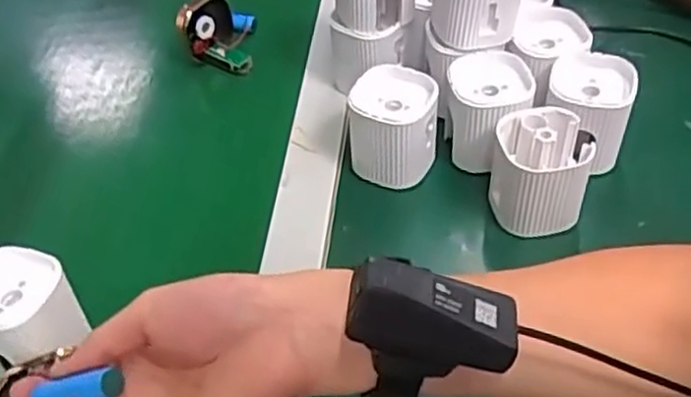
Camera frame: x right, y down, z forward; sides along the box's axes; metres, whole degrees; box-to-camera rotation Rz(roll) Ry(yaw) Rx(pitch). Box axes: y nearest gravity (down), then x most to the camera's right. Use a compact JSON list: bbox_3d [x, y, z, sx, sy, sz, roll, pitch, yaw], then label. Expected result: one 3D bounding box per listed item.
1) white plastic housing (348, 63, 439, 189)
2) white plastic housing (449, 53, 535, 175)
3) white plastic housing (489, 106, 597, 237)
[{"bbox_3d":[0.033,-0.048,0.503,0.058,0.067,0.052,-2,48,3],"label":"white plastic housing"},{"bbox_3d":[0.098,-0.059,0.505,0.053,0.061,0.058,-3,48,3],"label":"white plastic housing"},{"bbox_3d":[0.124,-0.018,0.468,0.057,0.062,0.060,12,50,15],"label":"white plastic housing"}]

